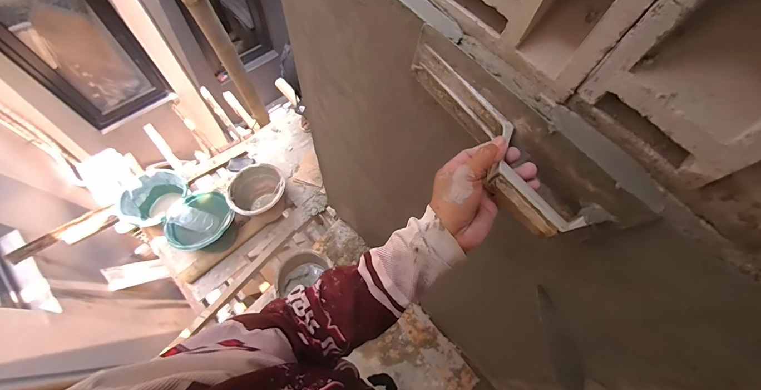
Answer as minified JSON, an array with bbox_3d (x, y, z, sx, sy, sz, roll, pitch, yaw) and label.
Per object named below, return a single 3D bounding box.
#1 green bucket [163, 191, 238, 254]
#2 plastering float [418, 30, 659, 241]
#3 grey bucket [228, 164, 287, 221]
[{"bbox_3d":[-0.736,0.130,1.354,0.253,0.194,0.286,-37,72,-18],"label":"green bucket"},{"bbox_3d":[0.127,-0.059,0.358,0.073,0.086,0.291,-34,74,-18],"label":"plastering float"},{"bbox_3d":[-0.533,-0.002,1.435,0.235,0.195,0.249,-27,70,-15],"label":"grey bucket"}]

